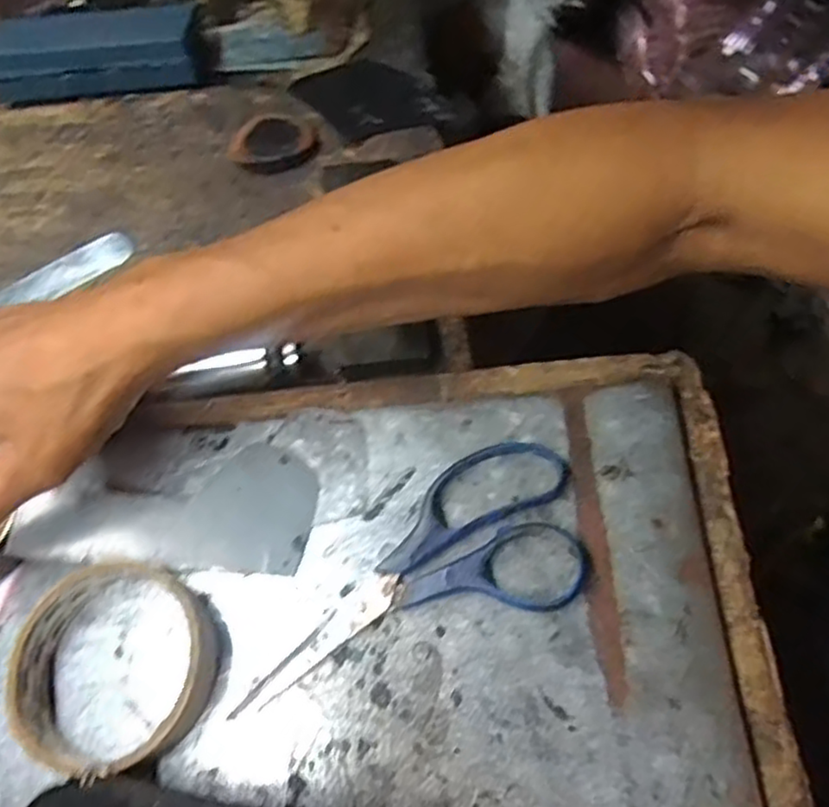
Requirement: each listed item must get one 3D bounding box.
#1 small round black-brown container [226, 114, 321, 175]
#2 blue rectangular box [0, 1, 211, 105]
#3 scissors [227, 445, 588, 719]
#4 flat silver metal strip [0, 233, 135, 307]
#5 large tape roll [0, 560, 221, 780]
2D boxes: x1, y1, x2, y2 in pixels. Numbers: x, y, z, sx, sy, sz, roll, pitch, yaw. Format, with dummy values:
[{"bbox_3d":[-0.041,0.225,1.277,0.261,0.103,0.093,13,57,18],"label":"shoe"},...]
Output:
[{"bbox_3d":[-0.097,-0.176,0.466,0.058,0.010,0.053,0,65,0],"label":"small round black-brown container"},{"bbox_3d":[-0.237,-0.262,0.508,0.152,0.034,0.059,-8,65,-4],"label":"blue rectangular box"},{"bbox_3d":[-0.004,0.073,0.309,0.166,0.011,0.073,-19,70,0],"label":"scissors"},{"bbox_3d":[-0.253,-0.064,0.430,0.160,0.004,0.028,-29,67,-8],"label":"flat silver metal strip"},{"bbox_3d":[-0.129,0.114,0.299,0.089,0.031,0.083,0,65,0],"label":"large tape roll"}]

